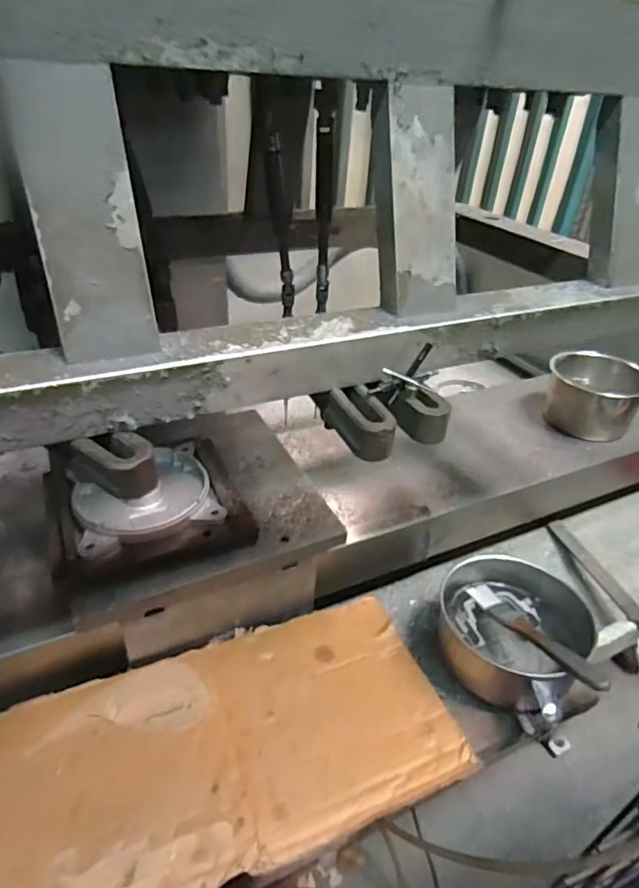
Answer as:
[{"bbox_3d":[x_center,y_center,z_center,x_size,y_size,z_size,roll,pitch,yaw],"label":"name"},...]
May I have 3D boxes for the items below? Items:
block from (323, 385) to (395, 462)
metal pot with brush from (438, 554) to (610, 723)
[{"bbox_3d":[0.028,-0.016,0.378,0.031,0.027,0.062,-8,37,-17],"label":"block"},{"bbox_3d":[0.200,0.191,0.531,0.135,0.079,0.163,-25,44,-35],"label":"metal pot with brush"}]

